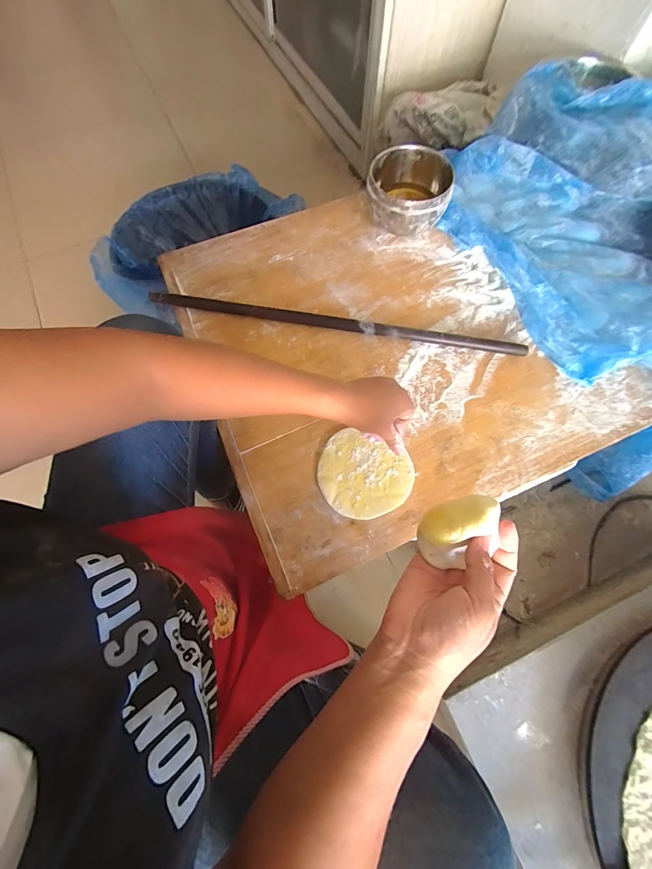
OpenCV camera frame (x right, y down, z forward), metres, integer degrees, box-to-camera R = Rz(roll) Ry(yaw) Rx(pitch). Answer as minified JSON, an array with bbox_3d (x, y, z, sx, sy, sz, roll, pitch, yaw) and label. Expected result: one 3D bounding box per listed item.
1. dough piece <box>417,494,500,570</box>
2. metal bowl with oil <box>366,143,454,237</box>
[{"bbox_3d":[0.118,0.084,0.310,0.076,0.043,0.045,-28,46,17],"label":"dough piece"},{"bbox_3d":[0.156,-0.463,0.677,0.145,0.097,0.147,0,69,0],"label":"metal bowl with oil"}]

